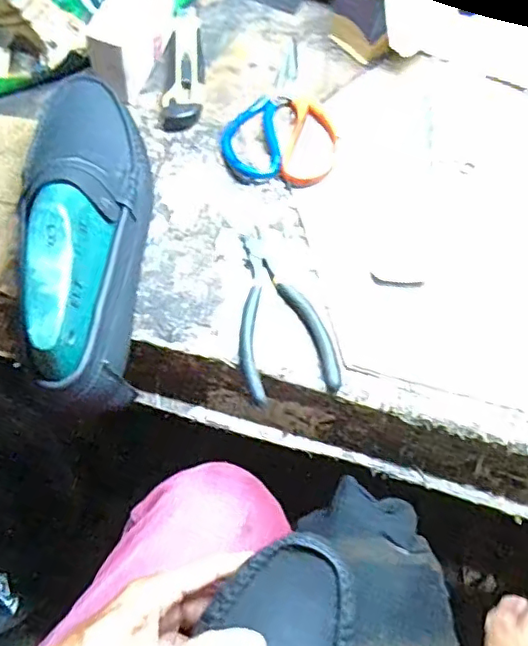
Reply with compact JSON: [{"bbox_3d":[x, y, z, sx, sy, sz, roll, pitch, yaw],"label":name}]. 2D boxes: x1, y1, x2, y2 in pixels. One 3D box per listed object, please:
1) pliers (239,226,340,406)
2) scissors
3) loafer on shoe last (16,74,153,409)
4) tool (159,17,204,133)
[{"bbox_3d":[0.008,-0.010,0.443,0.068,0.013,0.144,-12,66,-4],"label":"pliers"},{"bbox_3d":[0.004,-0.198,0.530,0.100,0.006,0.174,-14,67,-5],"label":"scissors"},{"bbox_3d":[-0.131,-0.074,0.426,0.085,0.102,0.282,-7,66,-2],"label":"loafer on shoe last"},{"bbox_3d":[-0.074,-0.245,0.552,0.037,0.015,0.142,4,66,3],"label":"tool"}]

